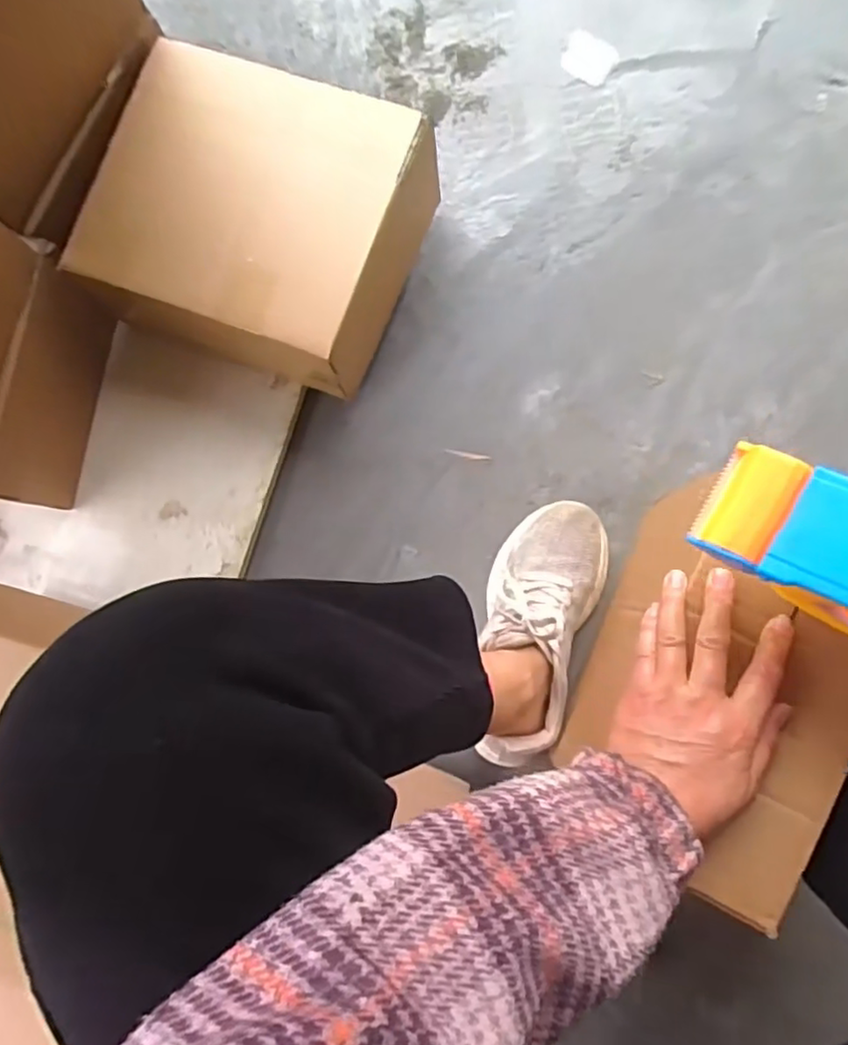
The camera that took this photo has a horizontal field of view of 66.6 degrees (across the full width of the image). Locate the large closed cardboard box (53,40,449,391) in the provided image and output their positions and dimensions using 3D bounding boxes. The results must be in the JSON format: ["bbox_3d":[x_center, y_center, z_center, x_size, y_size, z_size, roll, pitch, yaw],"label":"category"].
[{"bbox_3d":[-0.159,-0.281,0.636,0.270,0.147,0.230,22,87,8],"label":"large closed cardboard box"}]

